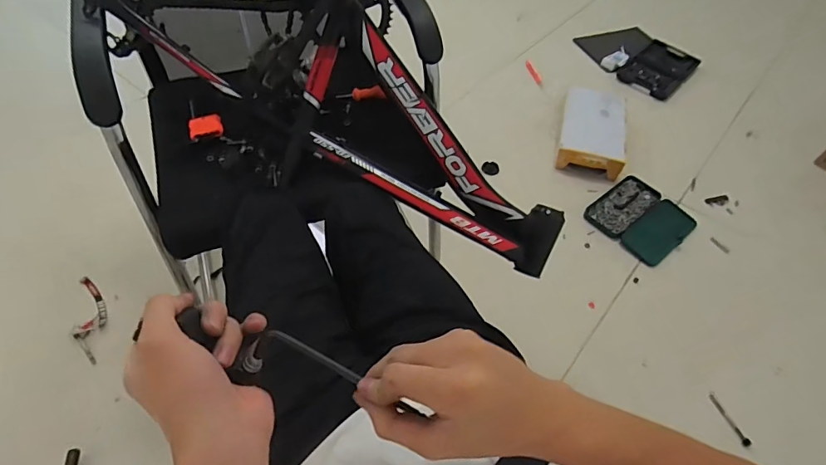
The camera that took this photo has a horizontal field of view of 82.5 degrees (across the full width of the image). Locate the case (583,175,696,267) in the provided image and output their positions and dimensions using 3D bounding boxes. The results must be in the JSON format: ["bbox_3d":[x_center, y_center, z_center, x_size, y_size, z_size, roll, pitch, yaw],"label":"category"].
[{"bbox_3d":[0.660,-0.043,1.361,0.256,0.042,0.243,-32,62,-23],"label":"case"}]

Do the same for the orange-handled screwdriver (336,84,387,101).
[{"bbox_3d":[-0.102,-0.270,0.916,0.097,0.024,0.016,-1,54,12],"label":"orange-handled screwdriver"}]

